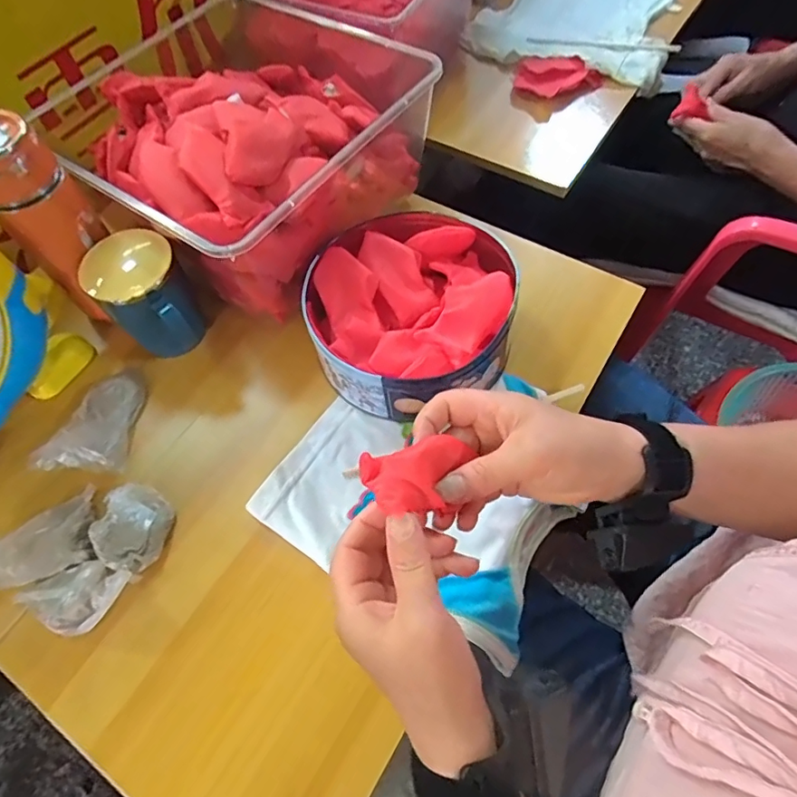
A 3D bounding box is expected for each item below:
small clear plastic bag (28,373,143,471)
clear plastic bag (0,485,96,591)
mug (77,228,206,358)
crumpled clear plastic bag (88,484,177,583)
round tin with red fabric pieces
[{"bbox_3d":[-0.284,0.019,0.484,0.071,0.021,0.100,1,62,4],"label":"small clear plastic bag"},{"bbox_3d":[-0.301,0.122,0.427,0.098,0.019,0.061,-26,64,-11],"label":"clear plastic bag"},{"bbox_3d":[-0.228,-0.089,0.489,0.110,0.103,0.075,37,70,20],"label":"mug"},{"bbox_3d":[-0.223,0.108,0.432,0.052,0.030,0.070,12,63,9],"label":"crumpled clear plastic bag"},{"bbox_3d":[0.013,-0.080,0.492,0.187,0.085,0.186,-1,62,3],"label":"round tin with red fabric pieces"}]

